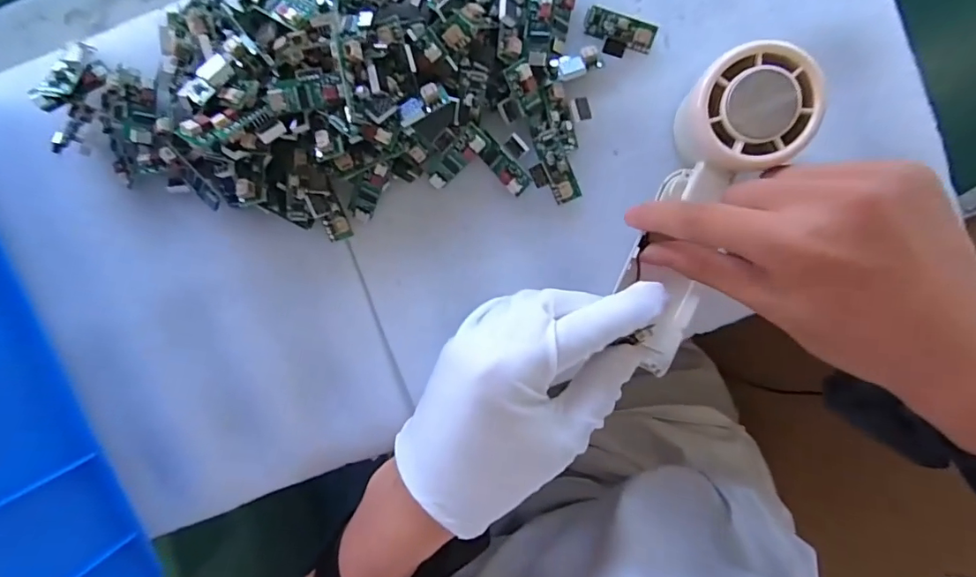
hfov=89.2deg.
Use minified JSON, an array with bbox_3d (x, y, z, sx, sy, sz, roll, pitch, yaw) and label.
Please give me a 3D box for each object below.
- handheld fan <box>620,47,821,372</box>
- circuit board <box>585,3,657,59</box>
[{"bbox_3d":[0.107,-0.035,0.247,0.053,0.032,0.159,12,116,-4],"label":"handheld fan"},{"bbox_3d":[0.071,-0.136,0.267,0.037,0.014,0.024,14,92,-1],"label":"circuit board"}]

